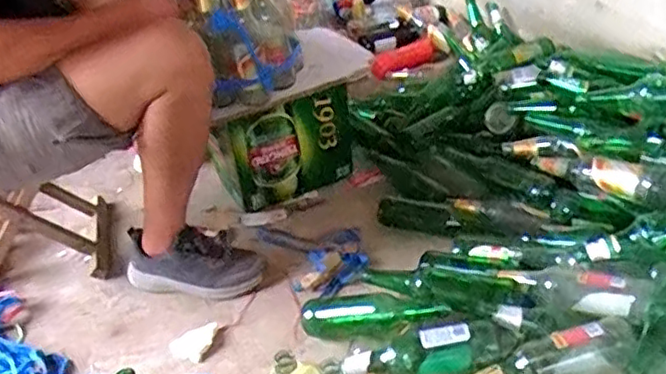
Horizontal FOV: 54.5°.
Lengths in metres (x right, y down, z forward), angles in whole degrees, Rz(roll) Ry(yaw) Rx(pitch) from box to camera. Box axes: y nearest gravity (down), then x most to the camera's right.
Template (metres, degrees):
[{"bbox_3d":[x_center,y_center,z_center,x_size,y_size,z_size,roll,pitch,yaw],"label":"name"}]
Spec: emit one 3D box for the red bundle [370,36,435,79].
[{"bbox_3d":[0.209,-0.387,1.941,0.193,0.054,0.075,-20,35,4],"label":"red bundle"}]

